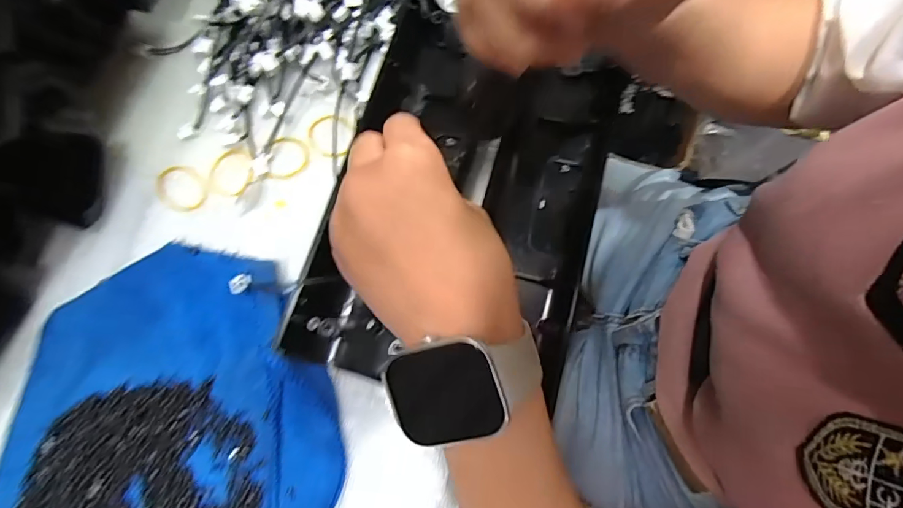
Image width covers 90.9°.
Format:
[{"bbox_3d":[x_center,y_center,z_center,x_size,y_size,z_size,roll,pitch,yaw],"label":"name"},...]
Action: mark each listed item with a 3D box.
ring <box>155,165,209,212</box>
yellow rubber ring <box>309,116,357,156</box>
[{"bbox_3d":[-0.166,-0.041,0.272,0.028,0.004,0.034,-32,77,-8],"label":"ring"},{"bbox_3d":[-0.077,-0.078,0.287,0.031,0.004,0.030,0,75,0],"label":"yellow rubber ring"}]

